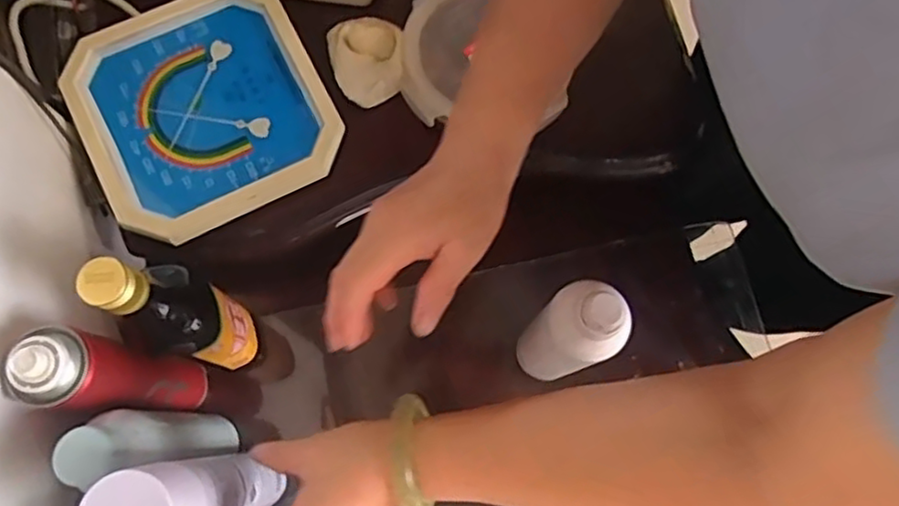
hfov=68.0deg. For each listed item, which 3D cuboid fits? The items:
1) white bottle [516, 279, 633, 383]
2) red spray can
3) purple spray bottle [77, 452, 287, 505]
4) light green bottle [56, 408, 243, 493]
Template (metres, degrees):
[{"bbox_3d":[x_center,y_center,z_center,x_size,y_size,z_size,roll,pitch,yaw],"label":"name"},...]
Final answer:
[{"bbox_3d":[0.091,0.062,0.516,0.057,0.165,0.058,0,75,-1],"label":"white bottle"},{"bbox_3d":[-0.244,0.096,0.509,0.051,0.235,0.049,0,75,-1],"label":"red spray can"},{"bbox_3d":[-0.164,0.162,0.440,0.052,0.185,0.047,13,79,8],"label":"purple spray bottle"},{"bbox_3d":[-0.219,0.145,0.509,0.040,0.234,0.043,-27,77,-8],"label":"light green bottle"}]

